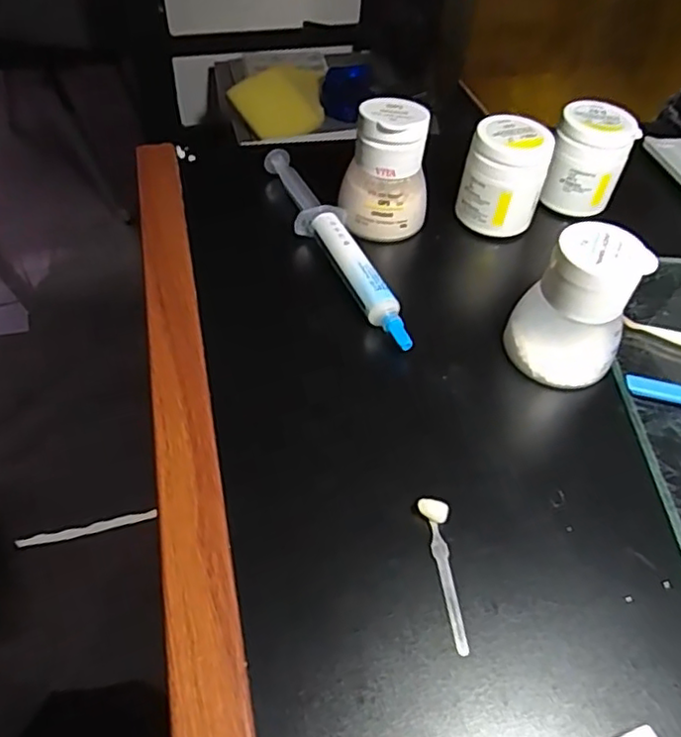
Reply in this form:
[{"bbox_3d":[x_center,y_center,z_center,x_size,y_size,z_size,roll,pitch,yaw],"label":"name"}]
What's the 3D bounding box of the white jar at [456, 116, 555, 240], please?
[{"bbox_3d":[0.092,-0.107,0.353,0.043,0.052,0.040,23,52,15],"label":"white jar"}]

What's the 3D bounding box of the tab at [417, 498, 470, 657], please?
[{"bbox_3d":[0.038,0.073,0.228,0.010,0.006,0.055,-3,50,-7],"label":"tab"}]

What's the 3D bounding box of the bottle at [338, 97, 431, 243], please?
[{"bbox_3d":[0.025,-0.110,0.341,0.045,0.068,0.041,8,50,3],"label":"bottle"}]

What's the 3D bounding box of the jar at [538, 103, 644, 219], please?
[{"bbox_3d":[0.146,-0.124,0.372,0.044,0.047,0.045,20,51,12],"label":"jar"}]

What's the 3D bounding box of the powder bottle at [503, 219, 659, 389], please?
[{"bbox_3d":[0.104,-0.027,0.279,0.047,0.062,0.041,24,52,16],"label":"powder bottle"}]

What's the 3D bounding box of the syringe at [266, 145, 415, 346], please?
[{"bbox_3d":[-0.003,-0.067,0.330,0.027,0.017,0.148,-16,53,-17],"label":"syringe"}]

